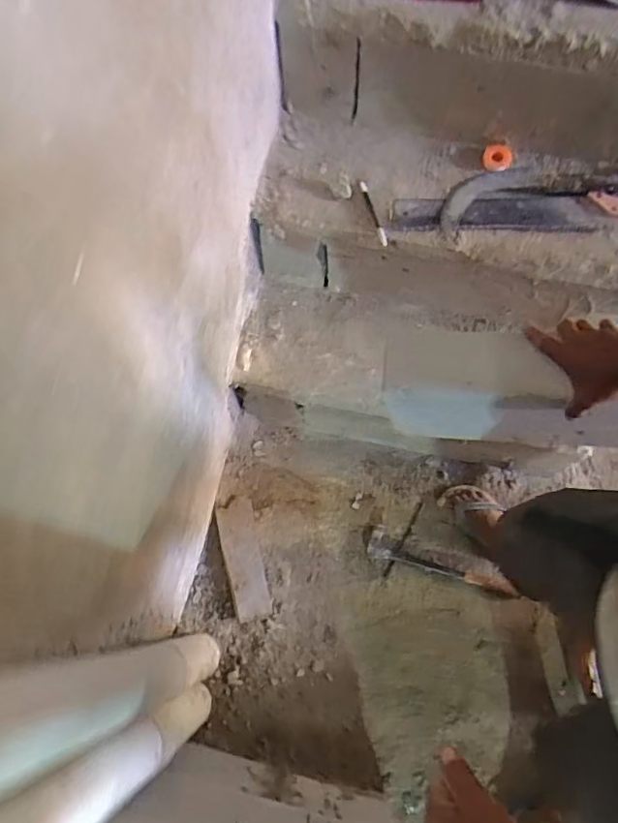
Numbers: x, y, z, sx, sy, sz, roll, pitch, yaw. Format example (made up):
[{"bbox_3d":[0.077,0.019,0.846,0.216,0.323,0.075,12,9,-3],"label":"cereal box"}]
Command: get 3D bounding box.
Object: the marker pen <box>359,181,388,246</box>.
[{"bbox_3d":[0.125,-0.380,1.032,0.015,0.018,0.144,-17,70,-6],"label":"marker pen"}]

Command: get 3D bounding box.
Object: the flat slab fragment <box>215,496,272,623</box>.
[{"bbox_3d":[-0.150,0.331,1.229,0.086,0.013,0.265,-13,69,-3],"label":"flat slab fragment"}]

